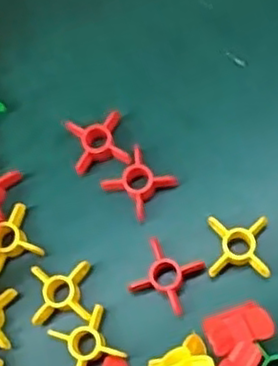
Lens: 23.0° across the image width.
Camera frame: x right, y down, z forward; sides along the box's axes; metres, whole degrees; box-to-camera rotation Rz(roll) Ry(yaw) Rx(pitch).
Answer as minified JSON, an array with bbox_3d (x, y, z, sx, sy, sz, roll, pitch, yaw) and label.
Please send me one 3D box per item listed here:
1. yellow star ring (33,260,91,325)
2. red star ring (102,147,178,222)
[{"bbox_3d":[-0.056,0.077,0.488,0.041,0.014,0.043,-3,70,1],"label":"yellow star ring"},{"bbox_3d":[0.000,0.000,0.503,0.040,0.014,0.041,40,81,18],"label":"red star ring"}]

